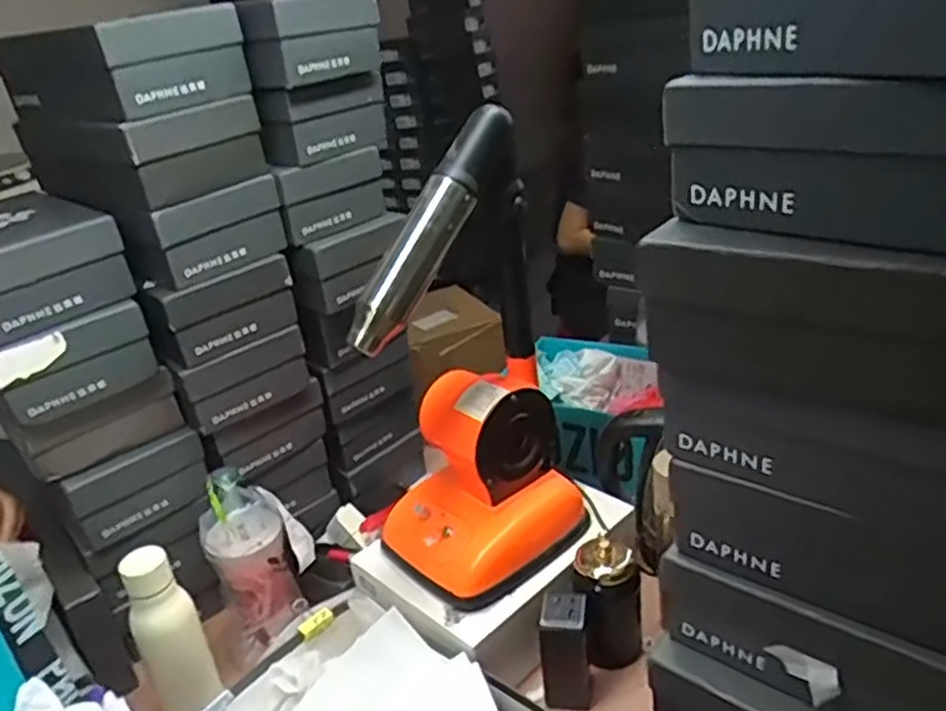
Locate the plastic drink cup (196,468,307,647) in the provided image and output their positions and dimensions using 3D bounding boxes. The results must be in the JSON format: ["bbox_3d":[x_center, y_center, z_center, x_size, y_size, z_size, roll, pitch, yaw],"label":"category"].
[{"bbox_3d":[-0.274,0.245,0.926,0.091,0.209,0.095,-6,26,3],"label":"plastic drink cup"}]

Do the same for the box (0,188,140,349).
[{"bbox_3d":[-0.511,-0.108,0.859,0.151,0.099,0.213,-28,33,-35],"label":"box"}]

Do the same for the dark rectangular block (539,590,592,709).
[{"bbox_3d":[0.102,0.325,0.830,0.054,0.124,0.051,-2,27,10],"label":"dark rectangular block"}]

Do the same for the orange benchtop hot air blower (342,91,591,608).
[{"bbox_3d":[-0.011,0.012,0.819,0.224,0.486,0.146,-24,30,-29],"label":"orange benchtop hot air blower"}]

